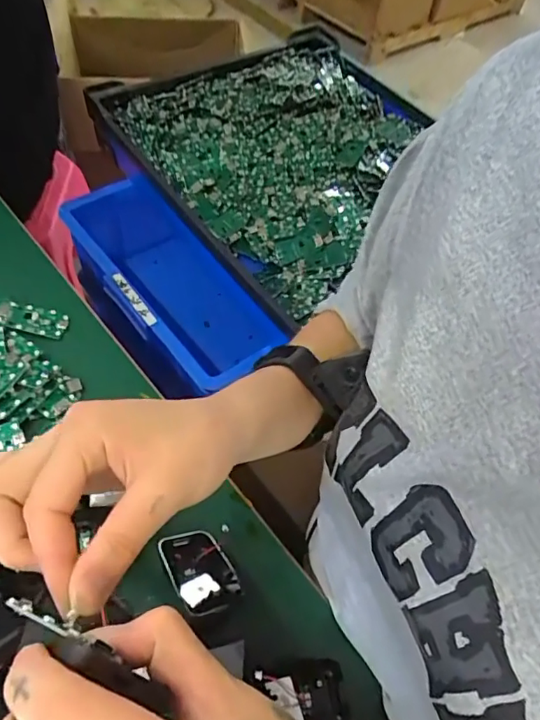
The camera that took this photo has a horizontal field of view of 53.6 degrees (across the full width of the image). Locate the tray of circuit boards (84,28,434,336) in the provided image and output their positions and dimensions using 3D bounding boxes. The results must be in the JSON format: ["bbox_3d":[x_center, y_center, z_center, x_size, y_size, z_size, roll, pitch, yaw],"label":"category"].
[{"bbox_3d":[0.048,-0.313,0.823,0.470,0.060,0.504,-30,63,-24],"label":"tray of circuit boards"}]

